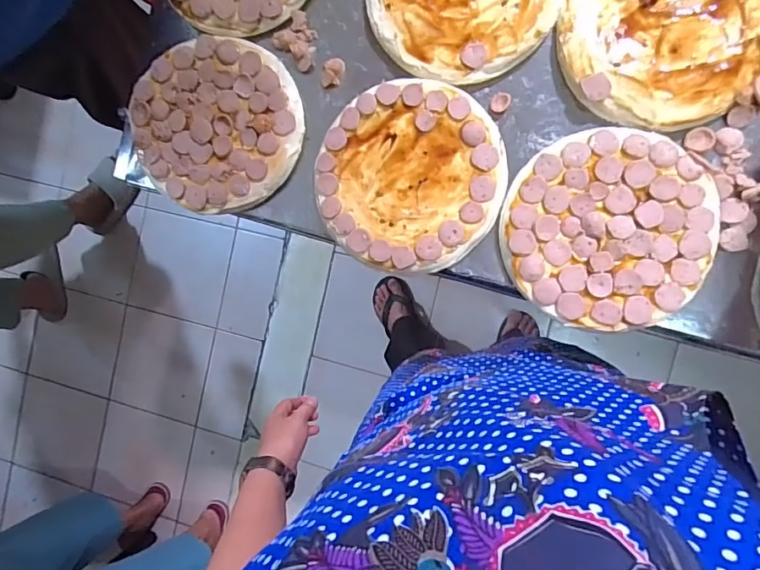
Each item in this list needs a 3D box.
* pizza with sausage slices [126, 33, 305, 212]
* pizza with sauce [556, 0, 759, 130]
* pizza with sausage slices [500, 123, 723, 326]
[{"bbox_3d":[-0.193,-0.187,0.567,0.206,0.017,0.188,1,93,11],"label":"pizza with sausage slices"},{"bbox_3d":[0.280,-0.257,0.476,0.190,0.014,0.196,1,93,11],"label":"pizza with sauce"},{"bbox_3d":[0.225,-0.056,0.489,0.193,0.022,0.191,-4,92,11],"label":"pizza with sausage slices"}]

